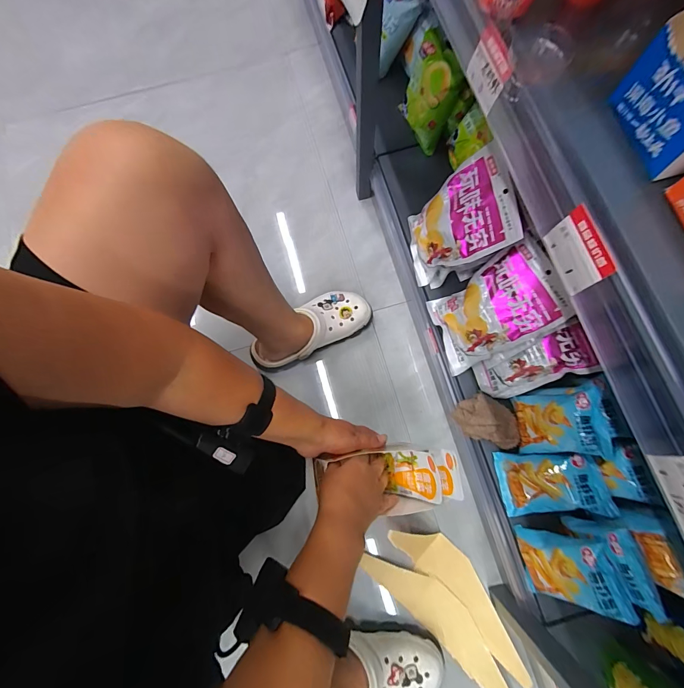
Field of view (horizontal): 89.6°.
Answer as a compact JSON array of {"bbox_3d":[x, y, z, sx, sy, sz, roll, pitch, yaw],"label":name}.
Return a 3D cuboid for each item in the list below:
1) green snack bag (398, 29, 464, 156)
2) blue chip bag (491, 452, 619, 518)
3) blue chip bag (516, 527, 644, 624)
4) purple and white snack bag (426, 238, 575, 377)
[{"bbox_3d":[0.168,-0.478,0.663,0.061,0.130,0.125,-24,77,-4],"label":"green snack bag"},{"bbox_3d":[0.311,0.213,0.522,0.141,0.026,0.092,-23,75,38],"label":"blue chip bag"},{"bbox_3d":[0.310,0.315,0.479,0.032,0.133,0.085,-2,72,-33],"label":"blue chip bag"},{"bbox_3d":[0.250,-0.056,0.575,0.203,0.045,0.137,-34,69,35],"label":"purple and white snack bag"}]

